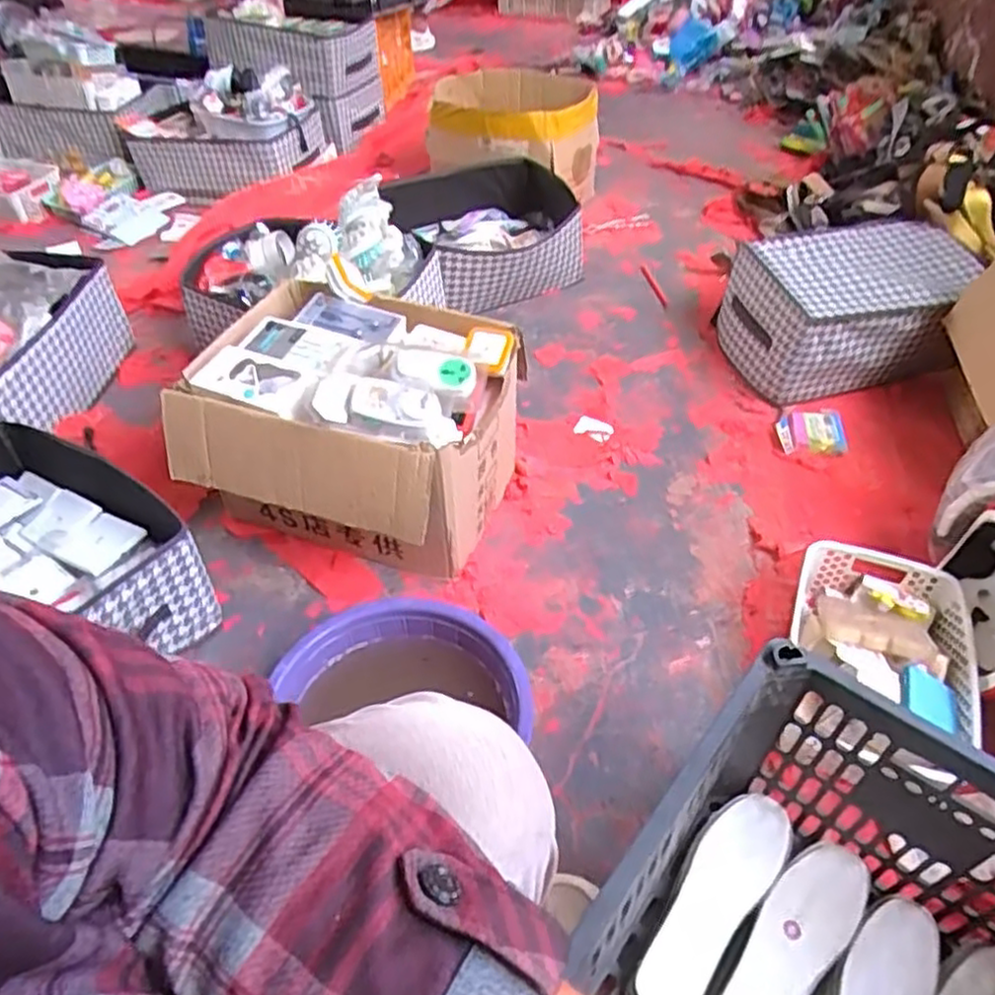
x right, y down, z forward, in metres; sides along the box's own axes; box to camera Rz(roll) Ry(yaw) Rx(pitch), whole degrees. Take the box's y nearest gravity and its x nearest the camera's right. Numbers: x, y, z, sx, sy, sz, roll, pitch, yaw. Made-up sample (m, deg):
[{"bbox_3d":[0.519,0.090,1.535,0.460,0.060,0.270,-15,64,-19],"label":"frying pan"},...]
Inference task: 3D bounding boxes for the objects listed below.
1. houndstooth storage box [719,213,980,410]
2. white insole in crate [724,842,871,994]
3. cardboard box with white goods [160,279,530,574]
[{"bbox_3d":[0.671,-0.354,1.337,0.444,0.189,0.277,-11,46,-10],"label":"houndstooth storage box"},{"bbox_3d":[0.272,0.415,0.660,0.069,0.004,0.217,40,61,23],"label":"white insole in crate"},{"bbox_3d":[-0.199,-0.083,1.023,0.389,0.304,0.316,13,47,14],"label":"cardboard box with white goods"}]

